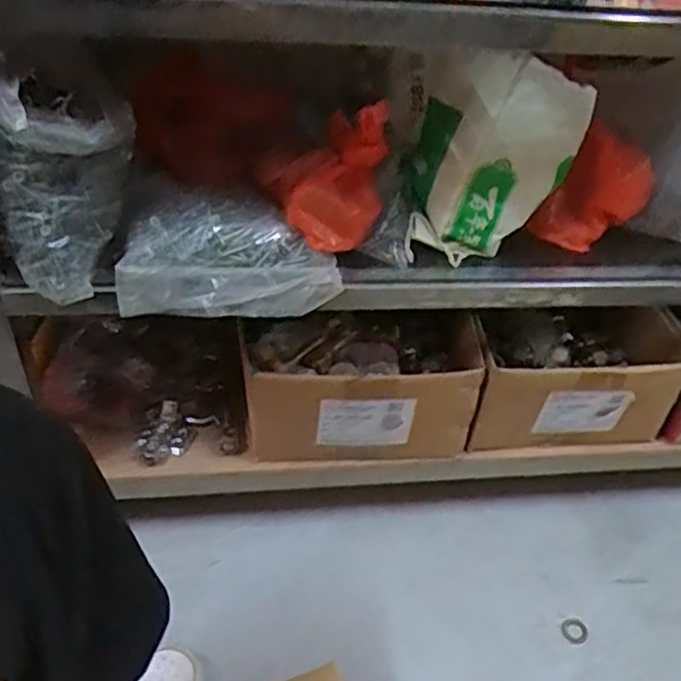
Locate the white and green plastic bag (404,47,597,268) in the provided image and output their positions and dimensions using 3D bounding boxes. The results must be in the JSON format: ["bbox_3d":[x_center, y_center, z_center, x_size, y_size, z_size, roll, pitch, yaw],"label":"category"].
[{"bbox_3d":[0.121,-0.145,0.565,0.133,0.143,0.070,11,40,5],"label":"white and green plastic bag"}]

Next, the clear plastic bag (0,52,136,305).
[{"bbox_3d":[-0.189,-0.103,0.476,0.097,0.157,0.085,-8,43,-17],"label":"clear plastic bag"}]

